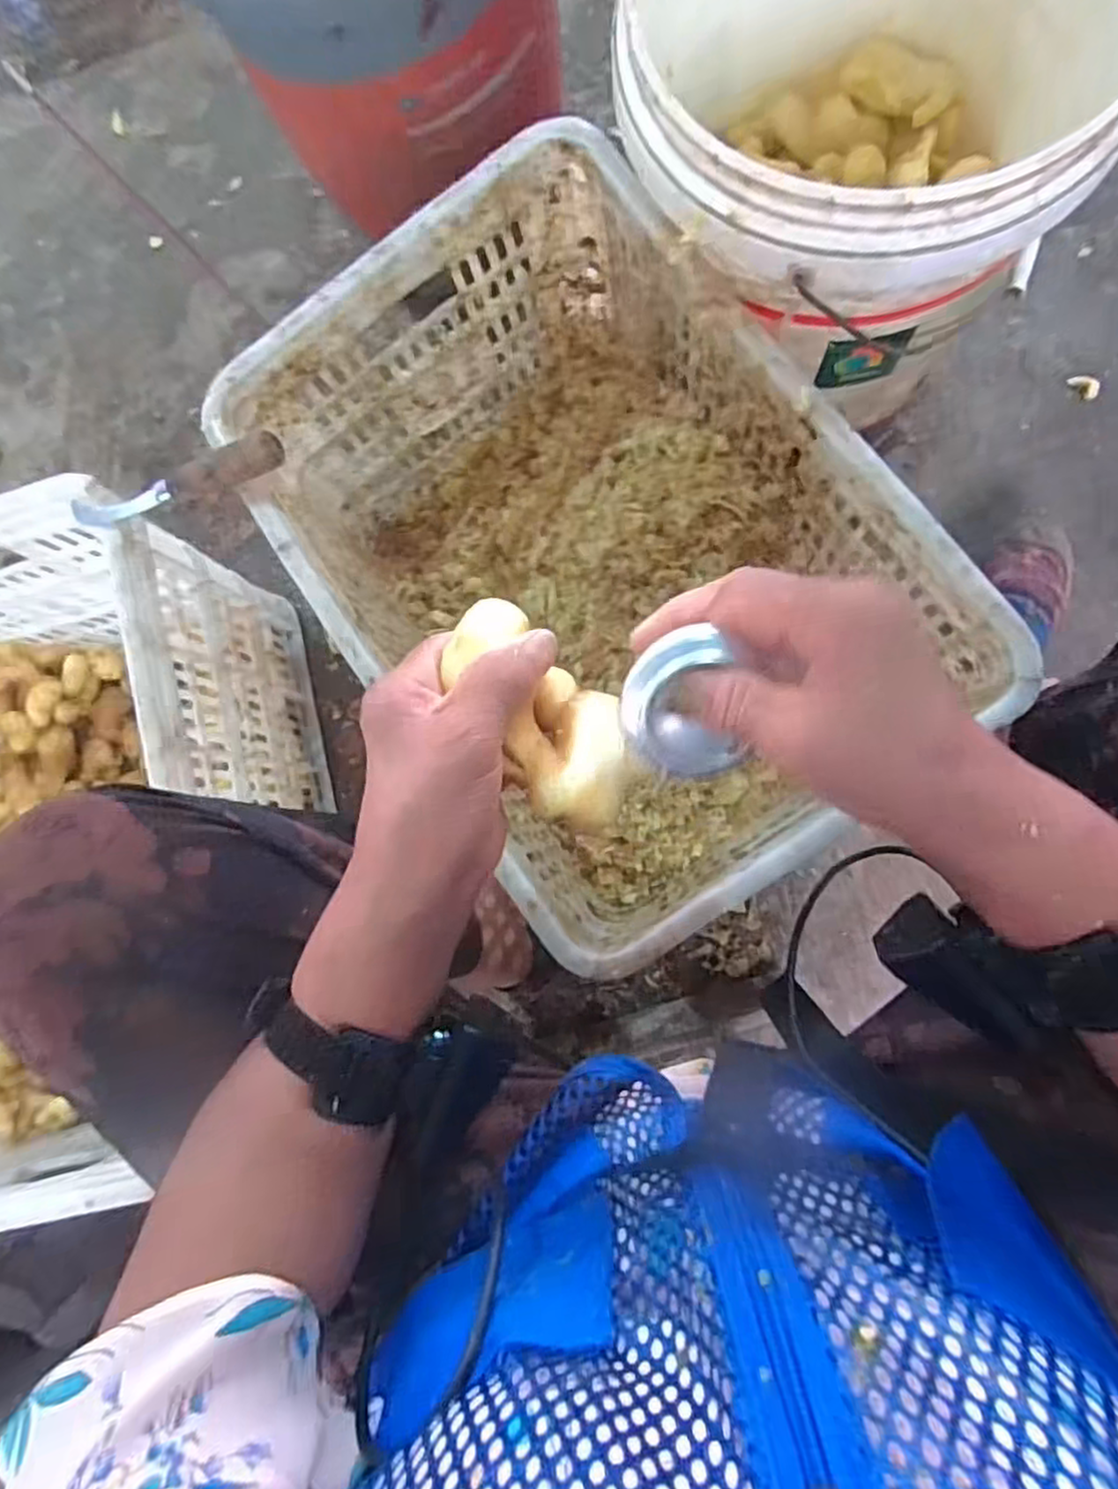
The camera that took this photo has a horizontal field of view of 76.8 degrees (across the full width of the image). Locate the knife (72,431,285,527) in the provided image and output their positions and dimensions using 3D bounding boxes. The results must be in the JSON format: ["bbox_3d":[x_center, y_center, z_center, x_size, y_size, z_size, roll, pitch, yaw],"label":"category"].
[{"bbox_3d":[-0.279,-0.189,0.519,0.182,0.029,0.027,-10,89,20],"label":"knife"}]

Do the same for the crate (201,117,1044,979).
[{"bbox_3d":[0.023,-0.134,0.615,0.368,0.281,0.514,-36,82,3],"label":"crate"}]

